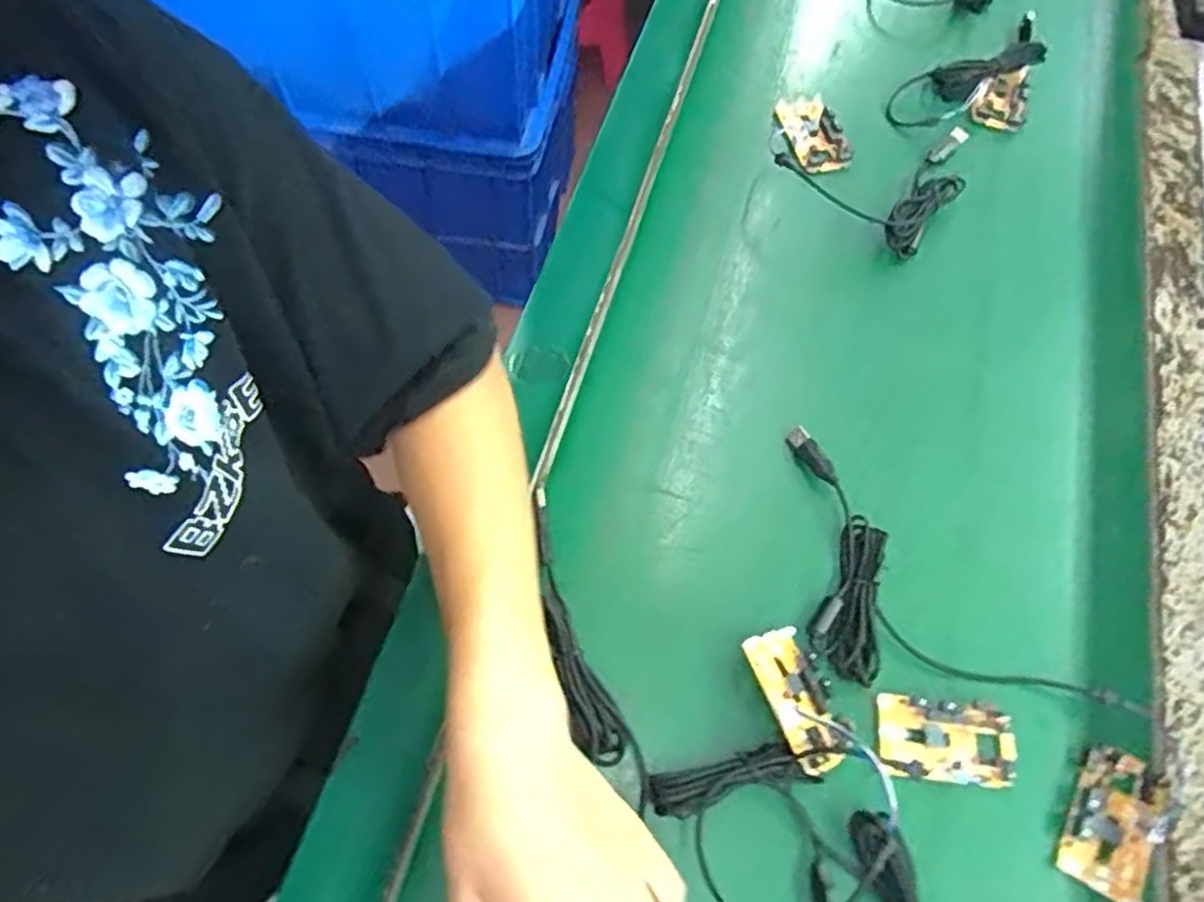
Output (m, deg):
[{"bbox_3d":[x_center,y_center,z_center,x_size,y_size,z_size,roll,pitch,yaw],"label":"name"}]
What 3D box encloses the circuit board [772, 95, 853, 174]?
[{"bbox_3d":[0.182,-0.275,0.635,0.044,0.013,0.076,-24,71,0],"label":"circuit board"}]

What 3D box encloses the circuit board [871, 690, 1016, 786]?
[{"bbox_3d":[0.200,0.168,0.428,0.078,0.012,0.044,6,64,1],"label":"circuit board"}]

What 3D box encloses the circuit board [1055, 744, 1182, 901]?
[{"bbox_3d":[0.293,0.212,0.414,0.052,0.011,0.077,32,67,13],"label":"circuit board"}]

